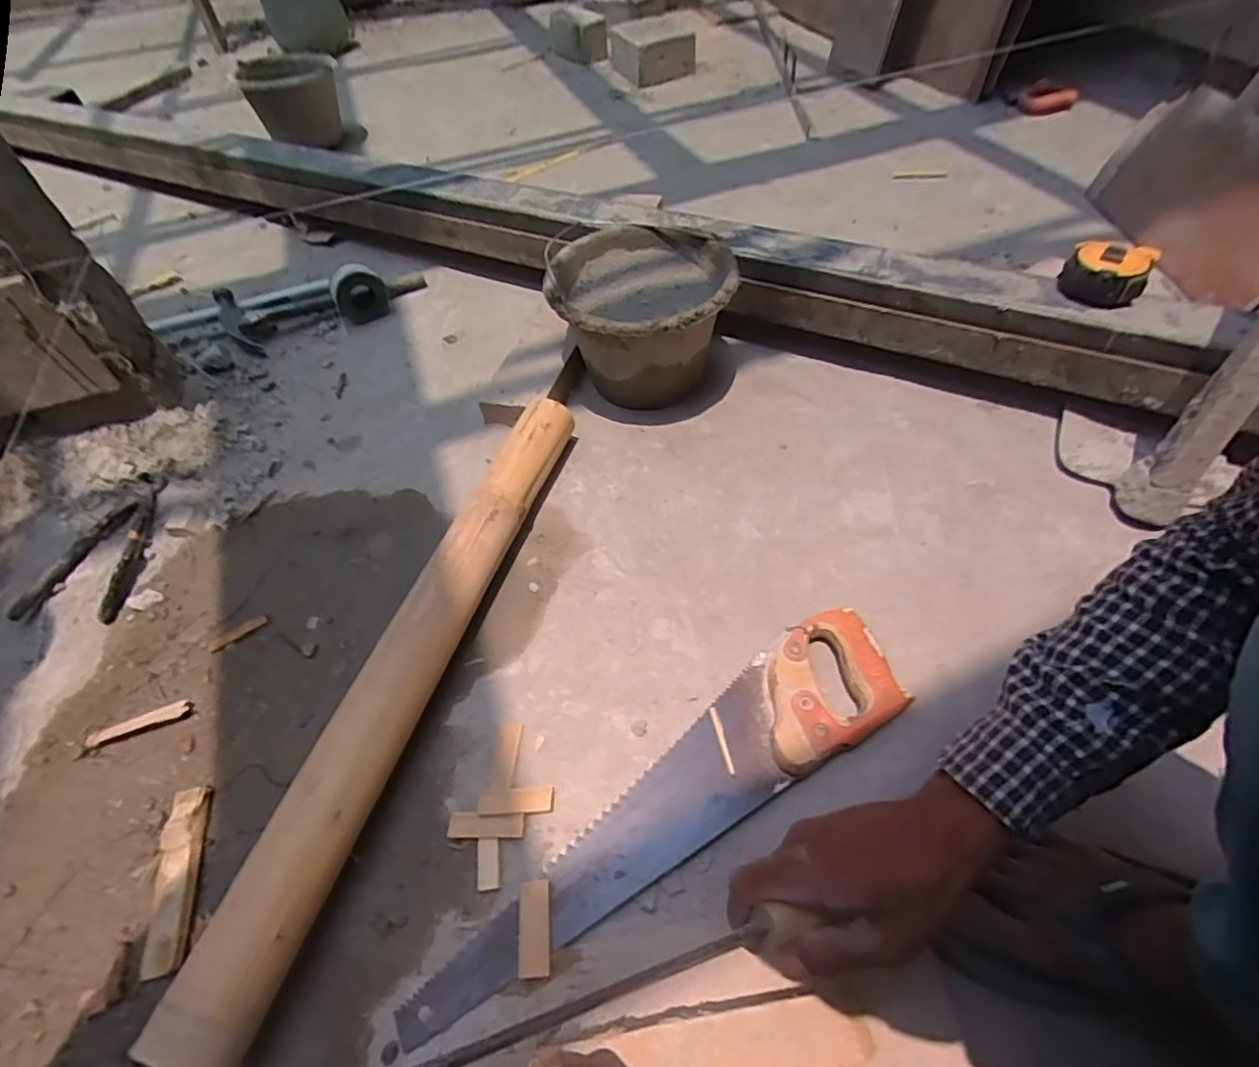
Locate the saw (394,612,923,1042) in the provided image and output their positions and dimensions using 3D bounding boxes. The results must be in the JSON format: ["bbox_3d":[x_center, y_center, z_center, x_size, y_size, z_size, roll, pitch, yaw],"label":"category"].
[{"bbox_3d":[0.032,0.223,0.523,0.483,0.028,0.105,-28,54,-15],"label":"saw"}]

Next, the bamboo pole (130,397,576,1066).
[{"bbox_3d":[-0.195,0.108,0.603,0.066,0.077,0.665,11,54,15],"label":"bamboo pole"}]

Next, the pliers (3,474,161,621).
[{"bbox_3d":[-0.639,0.011,0.746,0.123,0.018,0.206,0,52,6],"label":"pliers"}]

